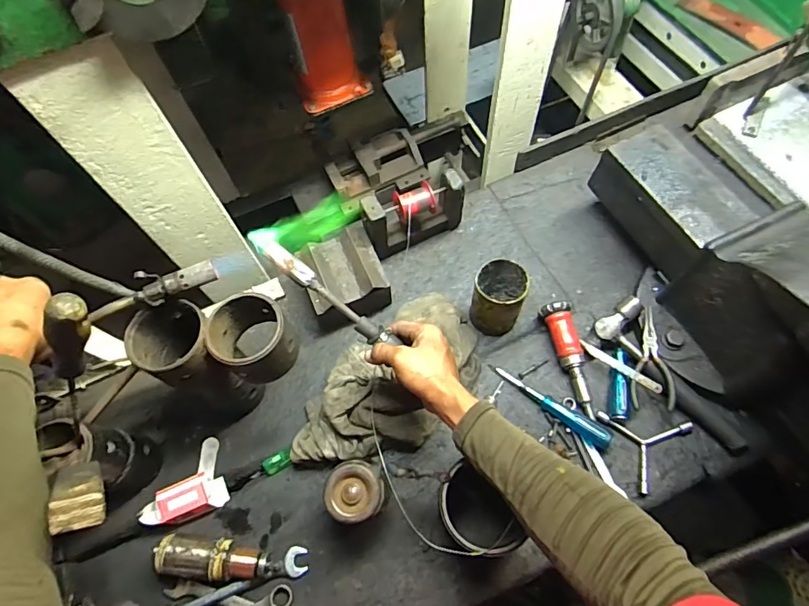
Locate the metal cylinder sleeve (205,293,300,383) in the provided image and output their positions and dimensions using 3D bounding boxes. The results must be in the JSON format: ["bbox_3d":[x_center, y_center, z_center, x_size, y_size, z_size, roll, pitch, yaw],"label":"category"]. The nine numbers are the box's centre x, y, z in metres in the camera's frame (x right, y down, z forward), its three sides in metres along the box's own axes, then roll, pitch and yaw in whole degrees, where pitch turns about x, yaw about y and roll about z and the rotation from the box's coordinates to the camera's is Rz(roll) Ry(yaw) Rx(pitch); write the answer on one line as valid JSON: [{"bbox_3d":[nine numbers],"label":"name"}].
[{"bbox_3d":[-0.178,0.042,0.555,0.094,0.077,0.090,32,70,17],"label":"metal cylinder sleeve"}]

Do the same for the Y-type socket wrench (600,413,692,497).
[{"bbox_3d":[0.348,0.189,0.650,0.108,0.015,0.114,-21,65,-6],"label":"Y-type socket wrench"}]

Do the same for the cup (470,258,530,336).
[{"bbox_3d":[0.141,-0.007,0.704,0.074,0.103,0.075,-1,64,3],"label":"cup"}]

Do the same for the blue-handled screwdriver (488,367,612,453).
[{"bbox_3d":[0.214,0.149,0.683,0.185,0.027,0.027,32,70,25],"label":"blue-handled screwdriver"}]

